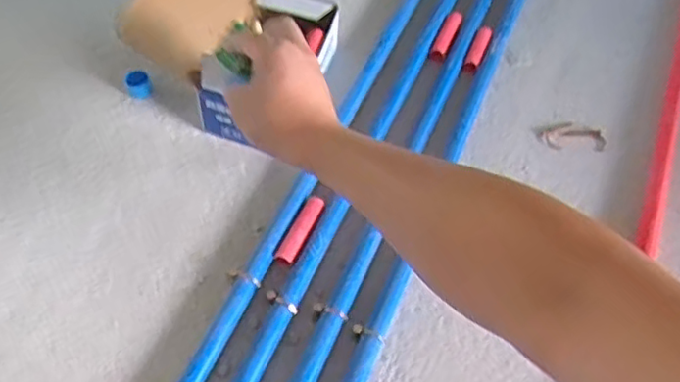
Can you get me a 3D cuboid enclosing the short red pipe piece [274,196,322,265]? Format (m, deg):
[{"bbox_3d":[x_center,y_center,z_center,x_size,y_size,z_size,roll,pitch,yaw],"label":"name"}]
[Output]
[{"bbox_3d":[-0.039,0.038,0.650,0.018,0.010,0.078,24,57,13],"label":"short red pipe piece"}]

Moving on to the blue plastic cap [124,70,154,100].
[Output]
[{"bbox_3d":[-0.231,-0.123,0.755,0.028,0.023,0.022,-25,60,-19],"label":"blue plastic cap"}]

